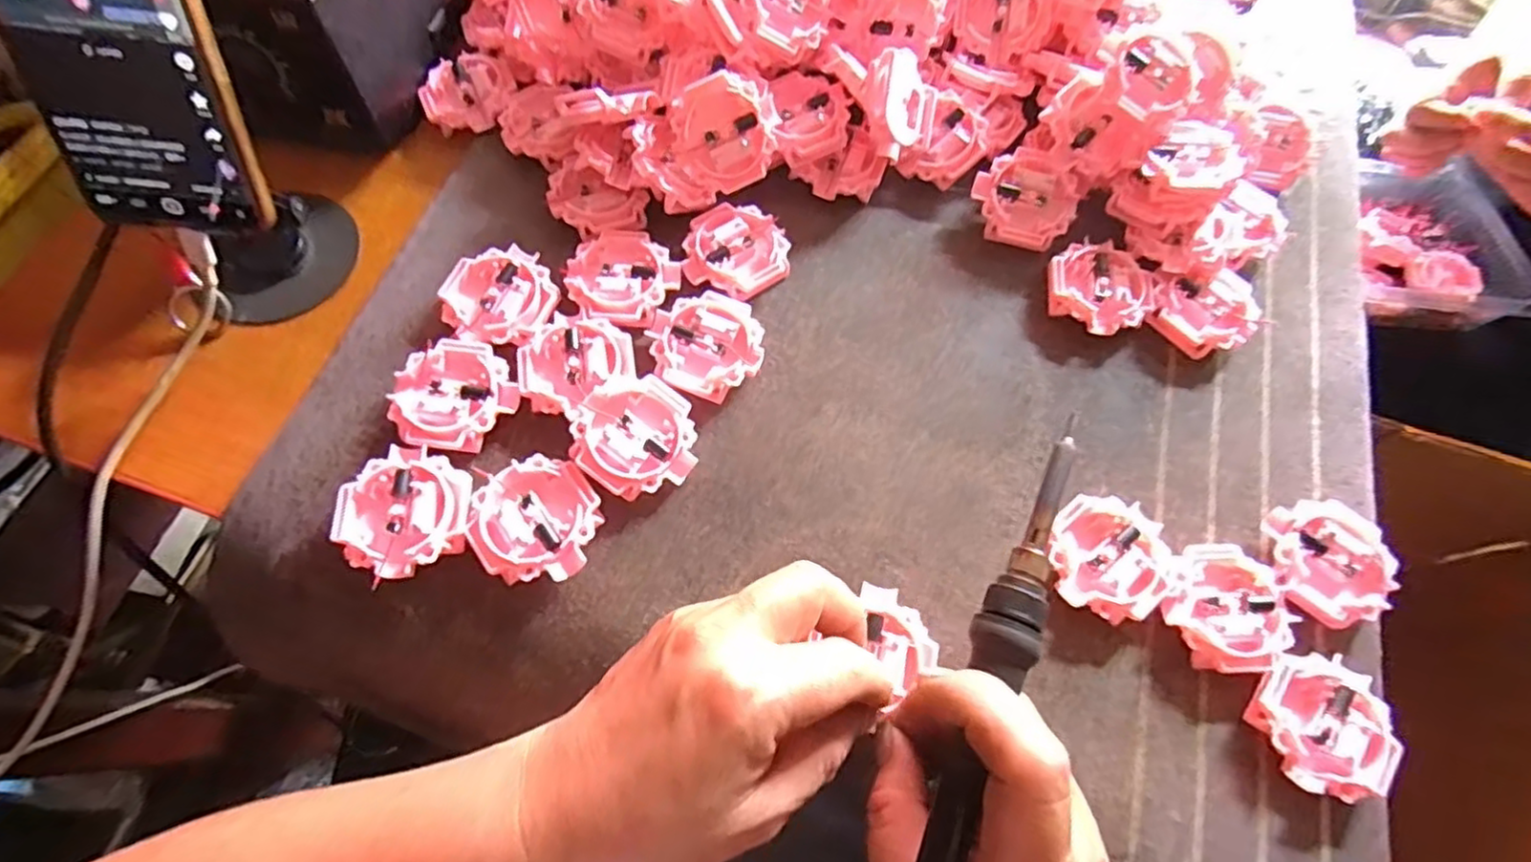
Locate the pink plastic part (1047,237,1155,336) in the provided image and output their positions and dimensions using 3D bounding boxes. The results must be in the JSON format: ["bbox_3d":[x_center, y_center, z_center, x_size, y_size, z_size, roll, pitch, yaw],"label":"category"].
[{"bbox_3d":[0.175,-0.074,0.357,0.051,0.013,0.050,1,67,-2],"label":"pink plastic part"}]

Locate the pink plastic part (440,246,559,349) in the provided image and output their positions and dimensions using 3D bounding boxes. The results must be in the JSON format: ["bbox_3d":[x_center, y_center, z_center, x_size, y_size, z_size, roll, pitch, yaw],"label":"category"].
[{"bbox_3d":[-0.130,-0.066,0.336,0.053,0.014,0.052,1,67,-2],"label":"pink plastic part"}]

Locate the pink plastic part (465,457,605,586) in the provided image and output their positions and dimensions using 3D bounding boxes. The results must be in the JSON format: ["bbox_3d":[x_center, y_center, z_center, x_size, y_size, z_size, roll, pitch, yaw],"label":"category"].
[{"bbox_3d":[-0.098,0.038,0.291,0.052,0.016,0.051,-7,68,-6],"label":"pink plastic part"}]

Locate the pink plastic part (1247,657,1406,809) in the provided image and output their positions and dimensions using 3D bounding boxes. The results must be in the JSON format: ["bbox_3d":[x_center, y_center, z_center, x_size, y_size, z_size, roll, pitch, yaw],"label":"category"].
[{"bbox_3d":[0.228,0.120,0.277,0.051,0.012,0.053,1,67,-2],"label":"pink plastic part"}]

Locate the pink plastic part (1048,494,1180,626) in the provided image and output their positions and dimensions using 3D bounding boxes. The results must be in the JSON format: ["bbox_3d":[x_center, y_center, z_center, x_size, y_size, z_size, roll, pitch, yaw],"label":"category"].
[{"bbox_3d":[0.151,0.057,0.300,0.051,0.014,0.051,1,67,-2],"label":"pink plastic part"}]

